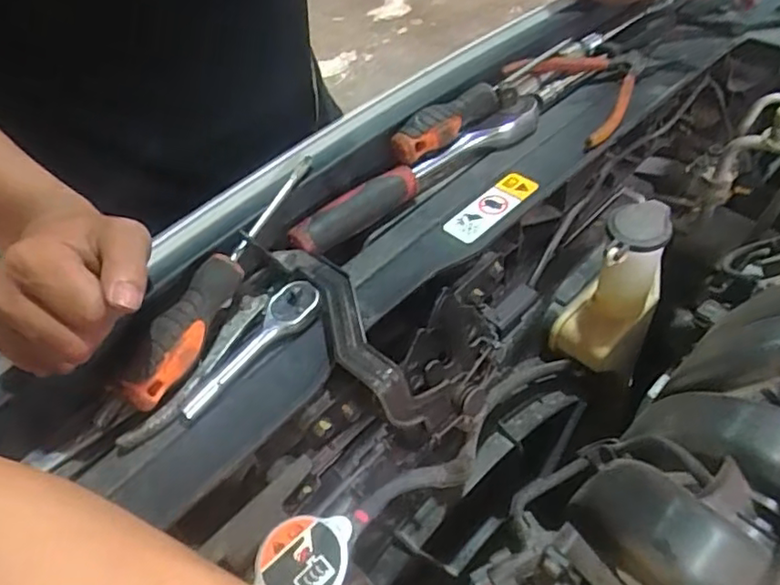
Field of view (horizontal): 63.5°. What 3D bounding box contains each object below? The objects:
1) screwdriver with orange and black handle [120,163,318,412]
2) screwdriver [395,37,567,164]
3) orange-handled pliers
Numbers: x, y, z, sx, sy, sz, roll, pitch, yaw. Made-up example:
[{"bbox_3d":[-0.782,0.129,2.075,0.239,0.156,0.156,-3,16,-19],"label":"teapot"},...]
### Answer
[{"bbox_3d":[-0.103,-0.012,0.400,0.027,0.029,0.192,17,55,21],"label":"screwdriver with orange and black handle"},{"bbox_3d":[0.076,-0.149,0.496,0.190,0.033,0.025,-36,55,-20],"label":"screwdriver"},{"bbox_3d":[0.165,-0.167,0.511,0.115,0.028,0.100,-30,55,-18],"label":"orange-handled pliers"}]

